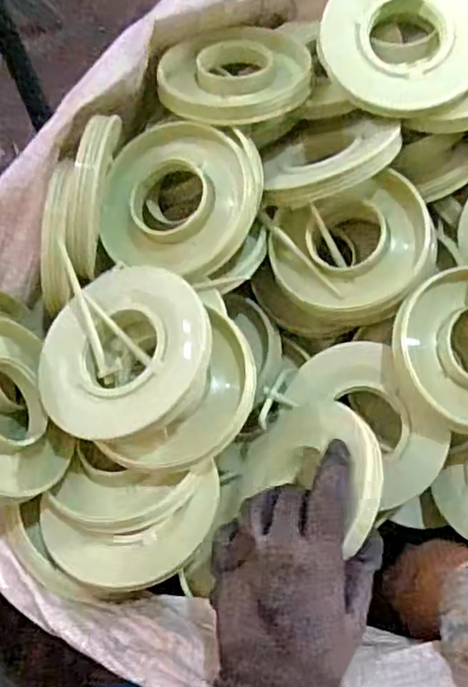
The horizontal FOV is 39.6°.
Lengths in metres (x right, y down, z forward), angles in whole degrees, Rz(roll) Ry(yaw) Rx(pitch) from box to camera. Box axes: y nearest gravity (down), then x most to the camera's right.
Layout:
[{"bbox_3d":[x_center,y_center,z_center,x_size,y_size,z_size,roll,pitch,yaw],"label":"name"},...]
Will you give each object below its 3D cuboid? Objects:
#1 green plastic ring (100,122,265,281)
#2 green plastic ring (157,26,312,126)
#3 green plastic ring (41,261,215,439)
[{"bbox_3d":[-0.040,-0.113,0.513,0.118,0.031,0.120,-3,81,17],"label":"green plastic ring"},{"bbox_3d":[0.001,-0.231,0.544,0.123,0.031,0.101,-3,59,2],"label":"green plastic ring"},{"bbox_3d":[-0.077,0.003,0.459,0.127,0.019,0.118,-5,73,18],"label":"green plastic ring"}]

